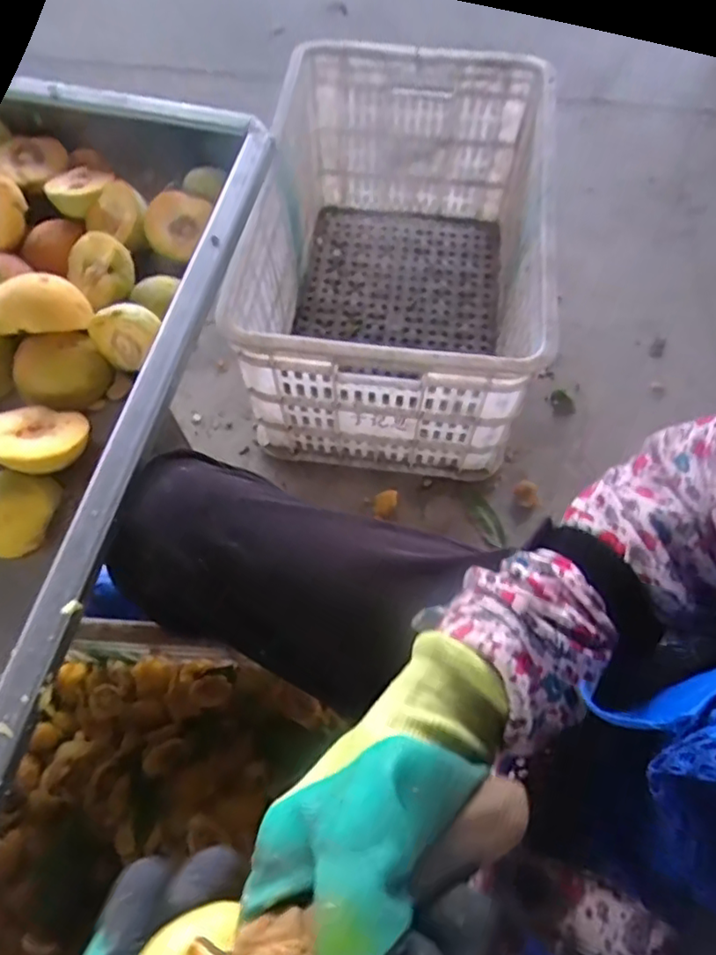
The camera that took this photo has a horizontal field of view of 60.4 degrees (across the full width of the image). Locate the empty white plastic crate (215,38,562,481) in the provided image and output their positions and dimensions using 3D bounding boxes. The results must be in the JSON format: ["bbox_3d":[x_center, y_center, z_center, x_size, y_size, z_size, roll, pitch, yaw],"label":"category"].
[{"bbox_3d":[0.054,-0.306,0.867,0.345,0.298,0.547,6,64,2],"label":"empty white plastic crate"}]

